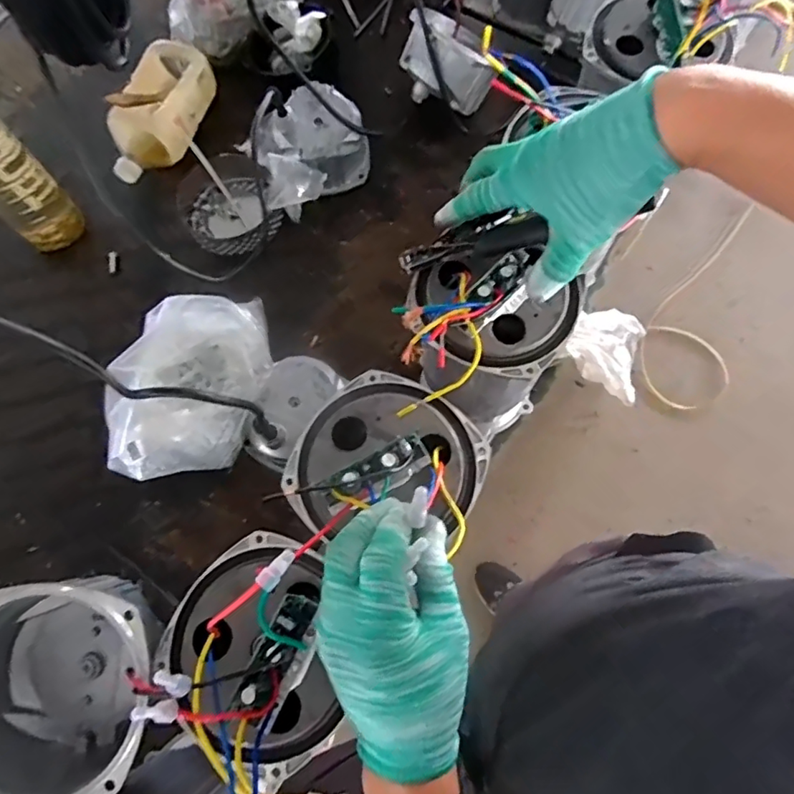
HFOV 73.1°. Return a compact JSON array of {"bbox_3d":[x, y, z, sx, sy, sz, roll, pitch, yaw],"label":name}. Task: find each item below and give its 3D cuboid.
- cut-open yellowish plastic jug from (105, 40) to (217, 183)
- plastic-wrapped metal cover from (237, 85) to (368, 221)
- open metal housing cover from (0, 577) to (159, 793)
[{"bbox_3d":[-0.336,-0.396,0.756,0.108,0.061,0.209,12,73,6],"label":"cut-open yellowish plastic jug"},{"bbox_3d":[-0.117,-0.333,0.728,0.163,0.071,0.137,-30,74,-7],"label":"plastic-wrapped metal cover"},{"bbox_3d":[-0.224,0.199,0.370,0.131,0.089,0.130,-10,72,-1],"label":"open metal housing cover"}]

